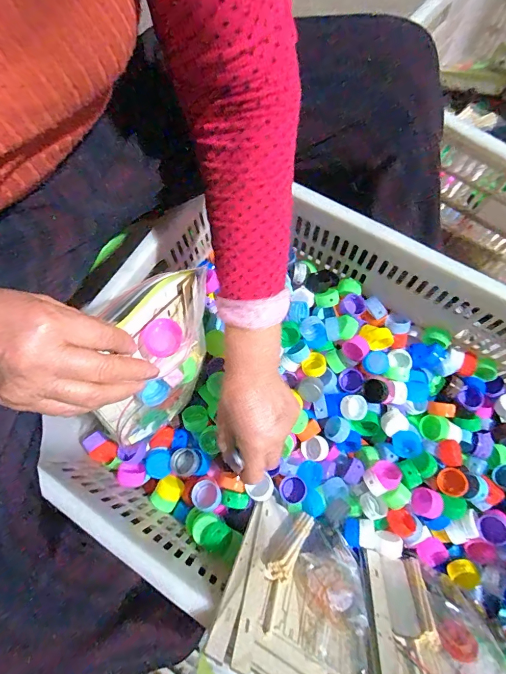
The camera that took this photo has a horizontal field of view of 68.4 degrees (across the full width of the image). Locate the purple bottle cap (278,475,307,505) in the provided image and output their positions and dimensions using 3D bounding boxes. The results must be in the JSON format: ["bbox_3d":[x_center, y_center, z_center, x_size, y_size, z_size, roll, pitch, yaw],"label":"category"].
[{"bbox_3d":[0.049,0.188,0.458,0.031,0.017,0.031,0,71,0],"label":"purple bottle cap"}]

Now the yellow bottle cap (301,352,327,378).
[{"bbox_3d":[0.083,0.039,0.502,0.030,0.013,0.032,0,71,0],"label":"yellow bottle cap"}]

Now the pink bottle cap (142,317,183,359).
[{"bbox_3d":[-0.081,0.001,0.331,0.032,0.015,0.033,-3,96,-31],"label":"pink bottle cap"}]

